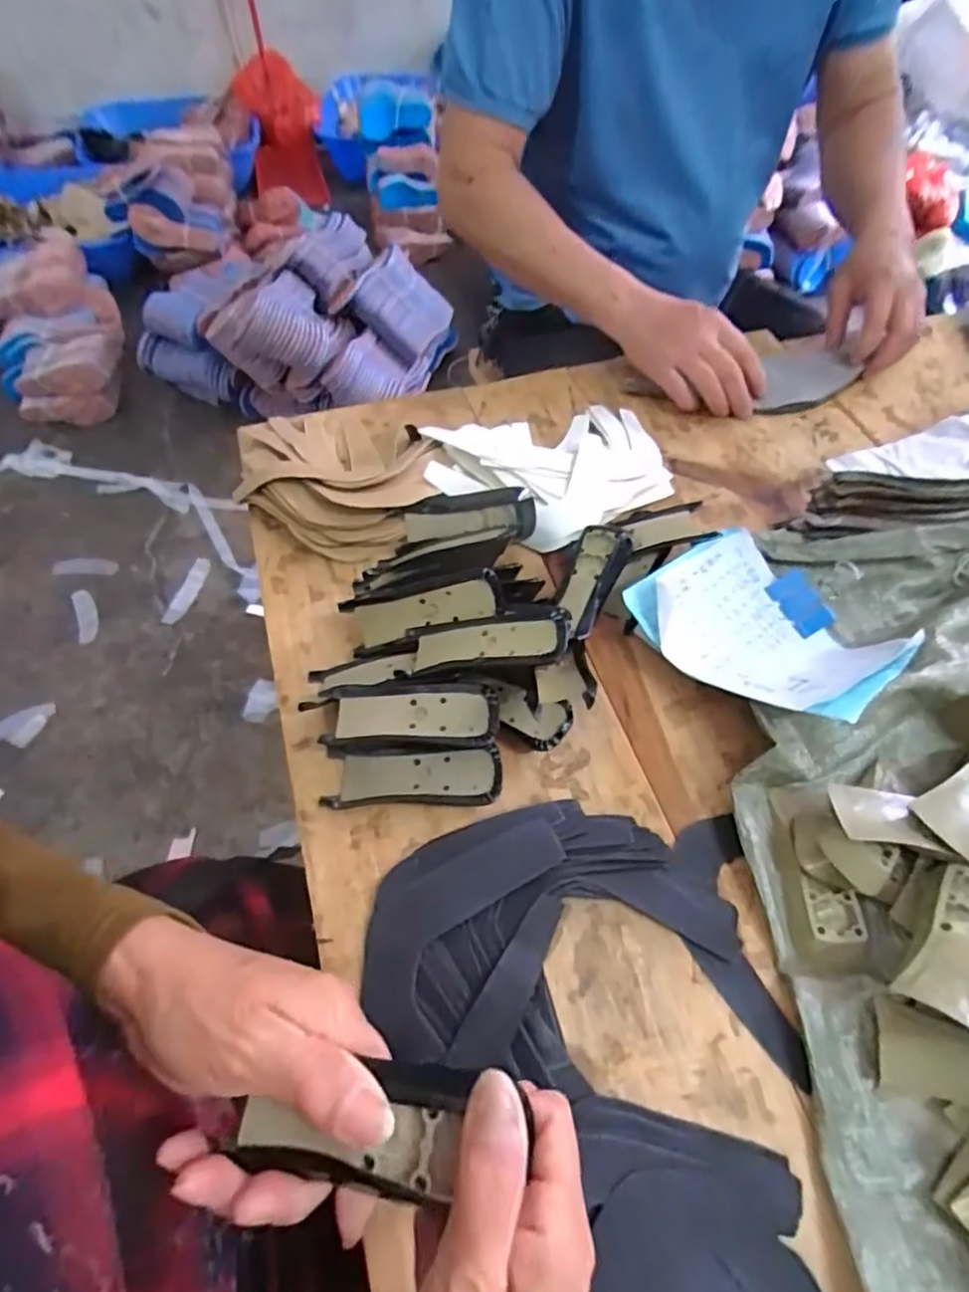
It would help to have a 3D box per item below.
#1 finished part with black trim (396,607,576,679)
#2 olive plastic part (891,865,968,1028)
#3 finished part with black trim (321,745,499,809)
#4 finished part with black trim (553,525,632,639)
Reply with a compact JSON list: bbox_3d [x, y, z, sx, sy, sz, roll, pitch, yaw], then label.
[{"bbox_3d":[0.000,0.000,0.437,0.115,0.015,0.044,-6,57,15],"label":"finished part with black trim"},{"bbox_3d":[0.258,0.165,0.342,0.041,0.024,0.094,23,47,36],"label":"olive plastic part"},{"bbox_3d":[-0.048,0.088,0.422,0.116,0.012,0.039,1,59,0],"label":"finished part with black trim"},{"bbox_3d":[0.084,-0.050,0.495,0.039,0.022,0.105,19,60,11],"label":"finished part with black trim"}]

